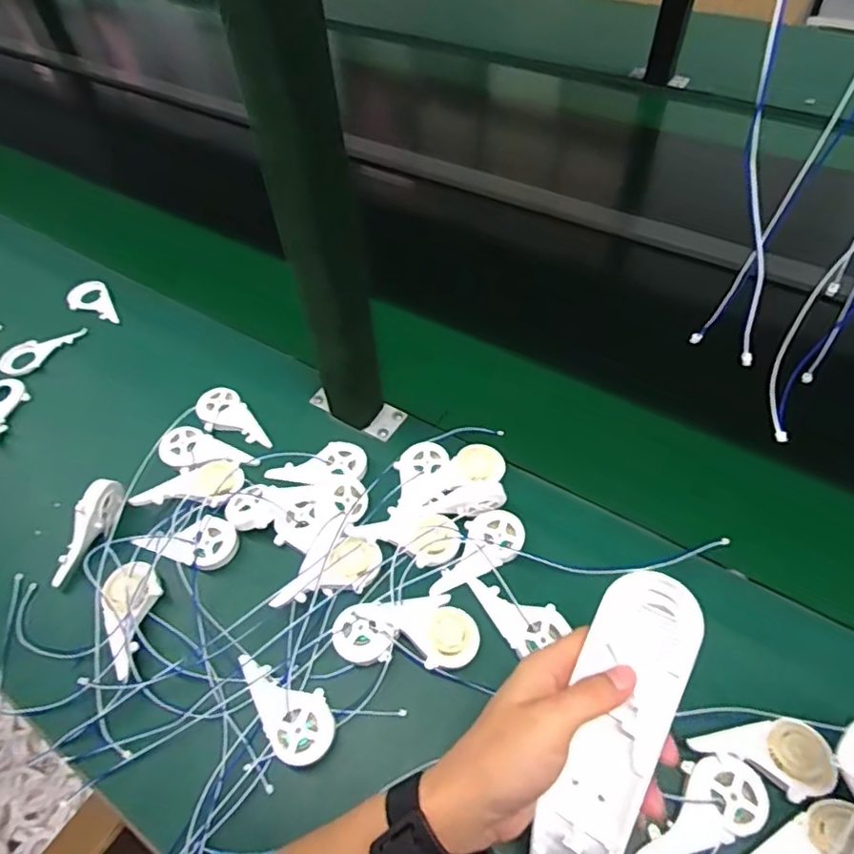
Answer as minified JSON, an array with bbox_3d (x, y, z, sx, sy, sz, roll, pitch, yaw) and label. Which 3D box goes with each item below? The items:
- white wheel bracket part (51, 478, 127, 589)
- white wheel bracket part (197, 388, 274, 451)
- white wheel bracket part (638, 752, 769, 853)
[{"bbox_3d":[-0.294,0.091,0.497,0.013,0.037,0.092,19,76,18],"label":"white wheel bracket part"},{"bbox_3d":[-0.195,-0.006,0.586,0.090,0.009,0.044,35,61,7],"label":"white wheel bracket part"},{"bbox_3d":[0.172,0.249,0.367,0.091,0.012,0.044,-36,57,-6],"label":"white wheel bracket part"}]

